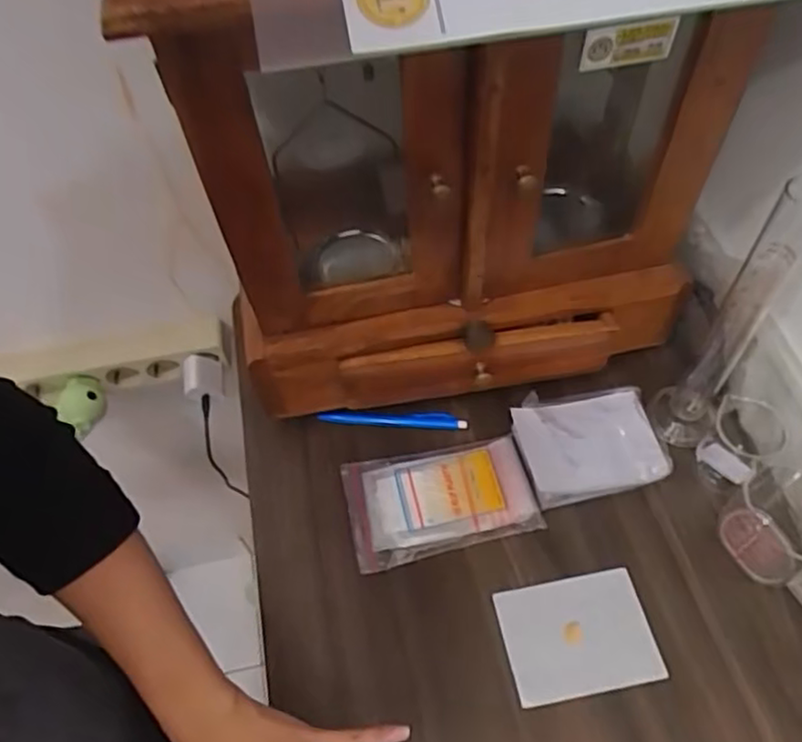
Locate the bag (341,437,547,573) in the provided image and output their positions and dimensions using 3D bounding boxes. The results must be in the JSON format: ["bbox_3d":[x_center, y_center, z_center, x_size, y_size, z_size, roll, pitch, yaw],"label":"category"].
[{"bbox_3d":[0.033,0.109,0.574,0.153,0.021,0.090,-12,54,-5],"label":"bag"}]

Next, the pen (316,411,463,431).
[{"bbox_3d":[-0.008,0.046,0.624,0.136,0.013,0.014,1,54,5],"label":"pen"}]

